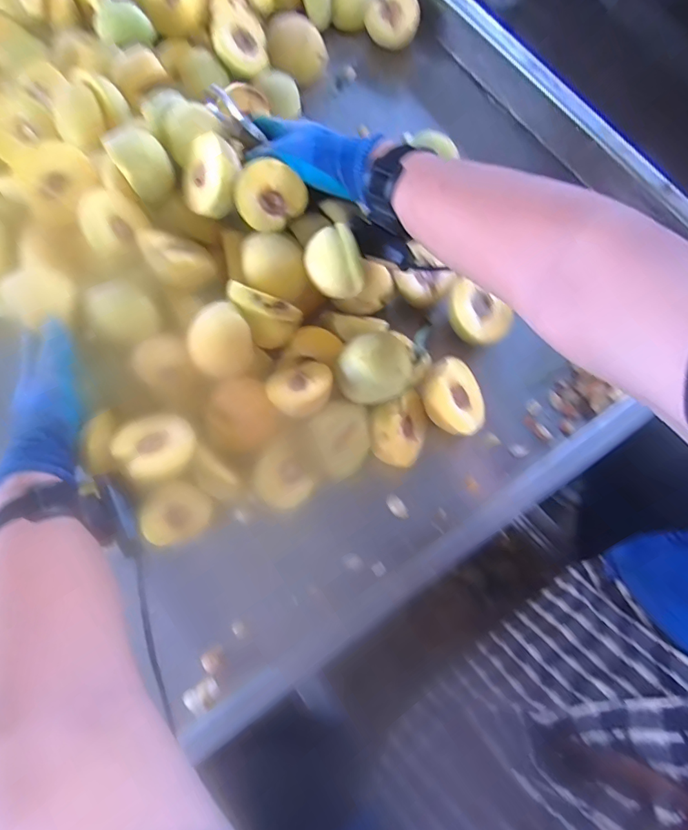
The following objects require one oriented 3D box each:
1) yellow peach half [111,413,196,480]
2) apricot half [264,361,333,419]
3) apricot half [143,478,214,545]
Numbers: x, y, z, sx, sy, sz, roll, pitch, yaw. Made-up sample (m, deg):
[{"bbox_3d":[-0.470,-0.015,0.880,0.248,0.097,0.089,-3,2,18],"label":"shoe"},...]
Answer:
[{"bbox_3d":[-0.166,0.030,0.414,0.062,0.029,0.062,11,49,-13],"label":"yellow peach half"},{"bbox_3d":[-0.038,-0.026,0.424,0.054,0.019,0.056,0,74,-1],"label":"apricot half"},{"bbox_3d":[-0.152,0.088,0.423,0.060,0.027,0.055,0,90,-27],"label":"apricot half"}]

